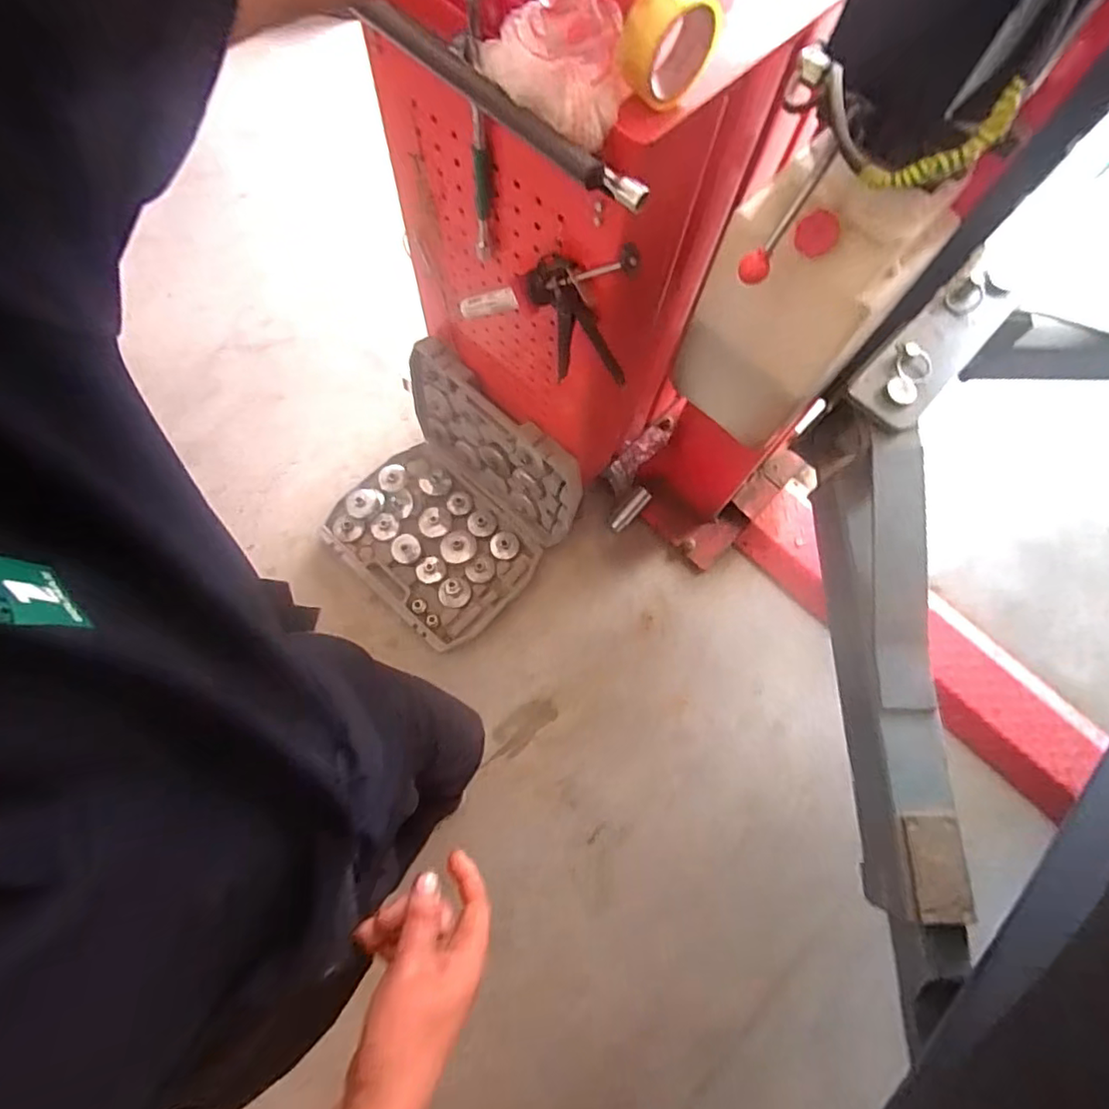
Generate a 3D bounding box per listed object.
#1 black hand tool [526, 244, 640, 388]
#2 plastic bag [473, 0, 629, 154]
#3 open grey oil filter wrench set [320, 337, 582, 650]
[{"bbox_3d":[0.034,-0.336,0.818,0.168,0.232,0.050,39,74,11],"label":"black hand tool"},{"bbox_3d":[-0.004,-0.472,0.559,0.142,0.085,0.091,30,73,8],"label":"plastic bag"},{"bbox_3d":[-0.278,-0.112,1.354,0.495,0.389,0.438,42,75,12],"label":"open grey oil filter wrench set"}]

